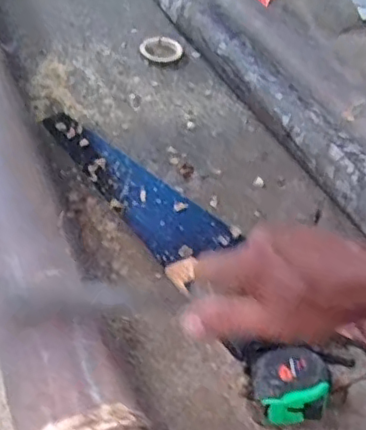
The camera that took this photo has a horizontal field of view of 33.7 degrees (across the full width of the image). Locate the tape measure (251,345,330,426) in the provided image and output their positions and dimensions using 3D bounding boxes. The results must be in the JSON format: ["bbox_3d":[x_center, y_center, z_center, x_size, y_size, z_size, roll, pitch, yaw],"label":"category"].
[{"bbox_3d":[0.107,0.173,0.611,0.075,0.039,0.068,5,50,-2],"label":"tape measure"}]

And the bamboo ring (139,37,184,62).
[{"bbox_3d":[-0.035,-0.271,0.993,0.070,0.011,0.070,3,50,-3],"label":"bamboo ring"}]

